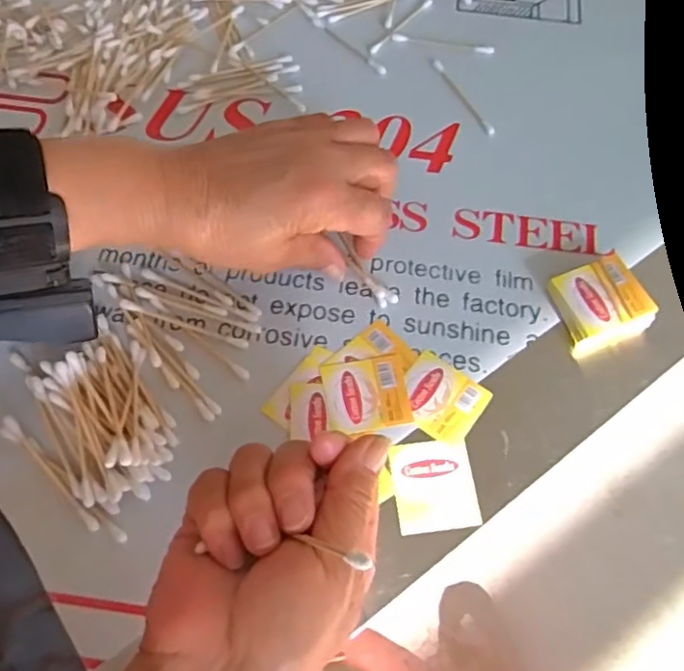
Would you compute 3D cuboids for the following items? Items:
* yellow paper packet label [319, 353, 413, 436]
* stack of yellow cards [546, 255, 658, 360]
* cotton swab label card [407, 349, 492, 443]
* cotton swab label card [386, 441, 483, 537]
[{"bbox_3d":[0.012,0.030,0.327,0.043,0.004,0.039,-8,65,-7],"label":"yellow paper packet label"},{"bbox_3d":[0.144,-0.017,0.348,0.046,0.018,0.044,-18,67,-12],"label":"stack of yellow cards"},{"bbox_3d":[0.052,0.032,0.327,0.043,0.004,0.038,36,68,13],"label":"cotton swab label card"},{"bbox_3d":[0.046,0.074,0.308,0.040,0.004,0.043,-6,65,-6],"label":"cotton swab label card"}]

